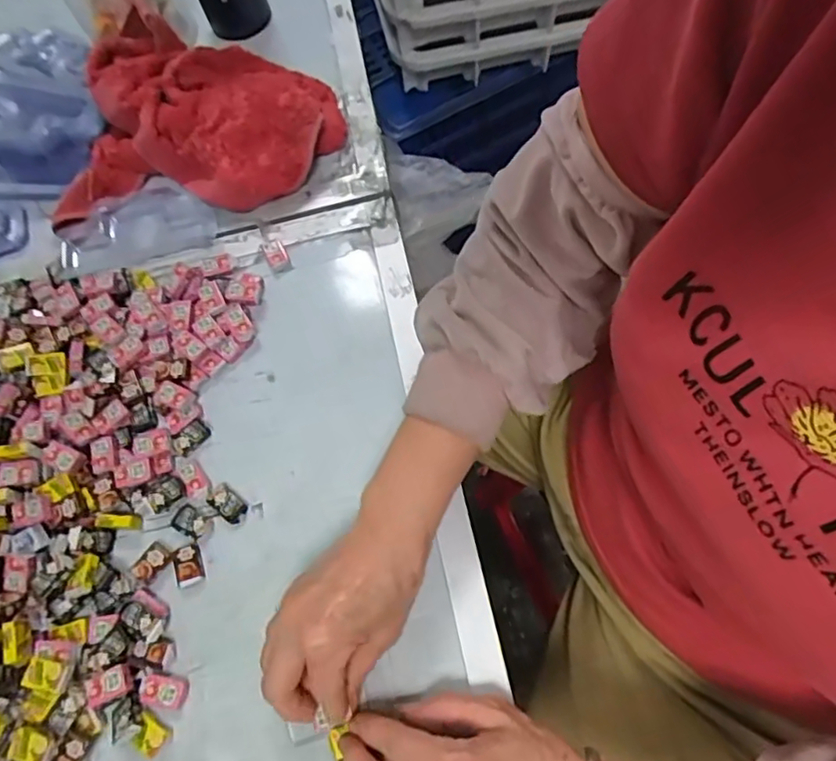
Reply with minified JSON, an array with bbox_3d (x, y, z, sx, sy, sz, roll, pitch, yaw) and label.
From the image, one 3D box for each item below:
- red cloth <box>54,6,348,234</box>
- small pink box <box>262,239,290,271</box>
[{"bbox_3d":[-0.191,-0.235,0.522,0.244,0.060,0.183,-3,68,2],"label":"red cloth"},{"bbox_3d":[-0.118,-0.105,0.493,0.017,0.011,0.027,-24,69,-7],"label":"small pink box"}]

